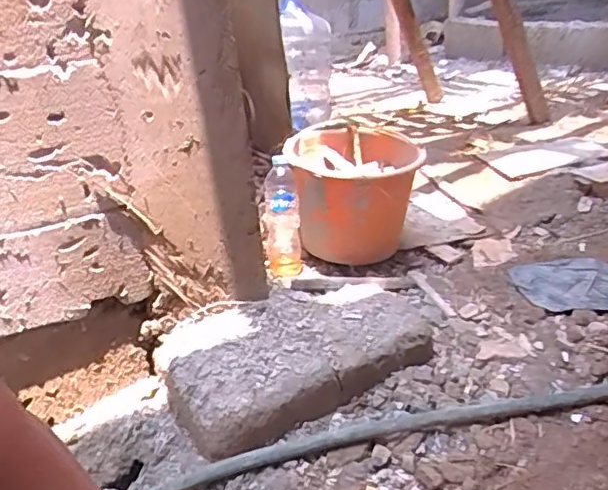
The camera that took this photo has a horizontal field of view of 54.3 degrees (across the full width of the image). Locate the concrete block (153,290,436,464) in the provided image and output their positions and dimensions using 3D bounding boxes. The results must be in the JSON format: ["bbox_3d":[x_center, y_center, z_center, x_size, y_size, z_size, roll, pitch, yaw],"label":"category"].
[{"bbox_3d":[0.017,0.162,0.993,0.485,0.087,0.268,-18,25,-27],"label":"concrete block"}]

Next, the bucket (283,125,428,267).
[{"bbox_3d":[0.108,-0.092,1.285,0.261,0.238,0.316,-3,22,8],"label":"bucket"}]

